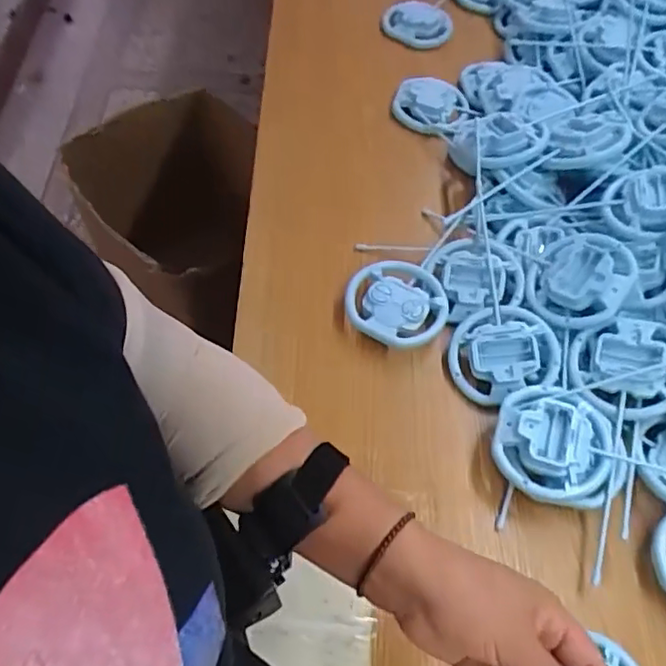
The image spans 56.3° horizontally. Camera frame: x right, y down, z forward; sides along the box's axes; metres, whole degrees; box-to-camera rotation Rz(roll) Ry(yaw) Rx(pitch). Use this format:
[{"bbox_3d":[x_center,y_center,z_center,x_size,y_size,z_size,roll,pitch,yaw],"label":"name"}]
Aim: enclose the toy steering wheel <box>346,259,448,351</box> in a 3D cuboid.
[{"bbox_3d":[0.070,-0.034,0.646,0.099,0.015,0.103,2,58,-2],"label":"toy steering wheel"}]

